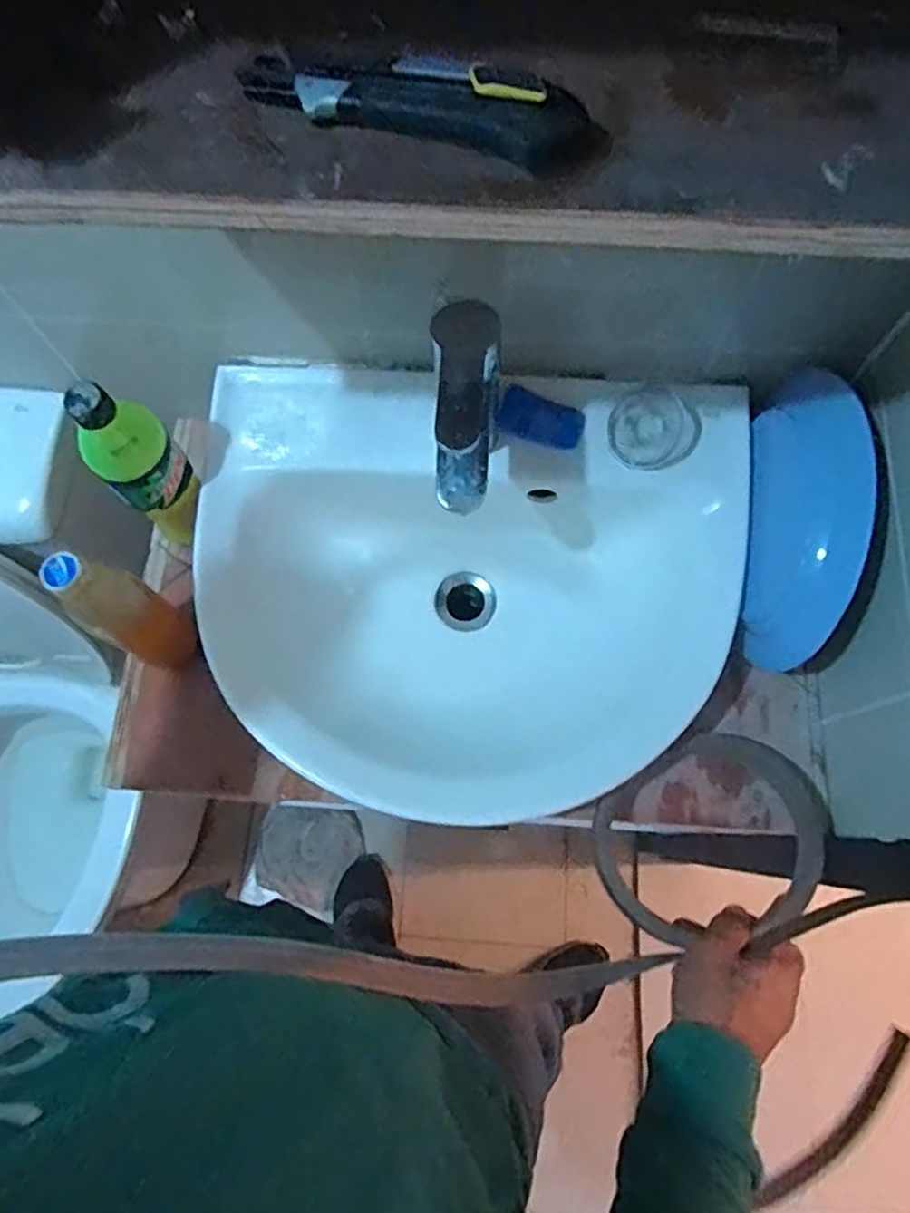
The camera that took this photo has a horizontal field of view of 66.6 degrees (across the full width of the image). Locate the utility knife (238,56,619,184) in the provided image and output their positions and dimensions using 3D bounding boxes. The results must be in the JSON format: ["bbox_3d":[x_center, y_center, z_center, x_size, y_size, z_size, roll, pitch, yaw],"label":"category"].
[{"bbox_3d":[-0.014,-0.216,0.293,0.154,0.019,0.034,19,73,7],"label":"utility knife"}]

